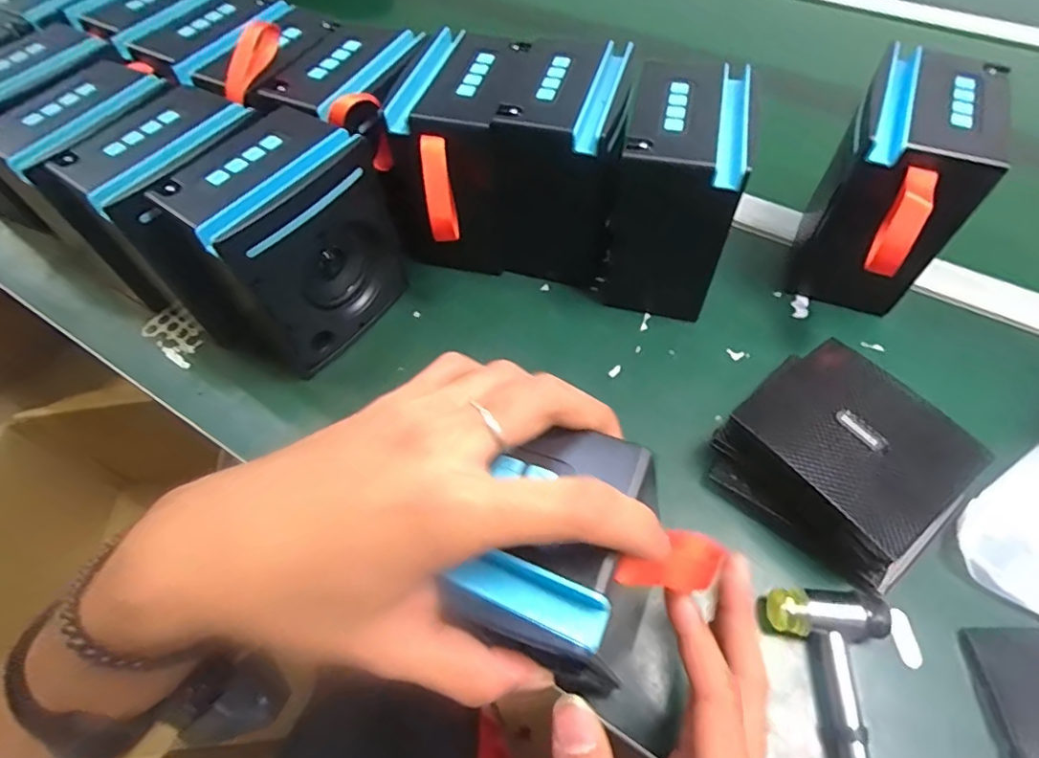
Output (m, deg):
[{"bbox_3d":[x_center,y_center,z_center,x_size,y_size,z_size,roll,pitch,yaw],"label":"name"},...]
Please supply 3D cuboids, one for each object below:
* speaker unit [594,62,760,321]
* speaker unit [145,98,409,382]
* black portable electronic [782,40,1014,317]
[{"bbox_3d":[0.115,-0.135,0.414,0.083,0.142,0.114,14,60,12],"label":"speaker unit"},{"bbox_3d":[-0.162,-0.098,0.400,0.091,0.138,0.123,32,65,21],"label":"speaker unit"},{"bbox_3d":[0.259,-0.120,0.395,0.076,0.141,0.151,20,61,15],"label":"black portable electronic"}]

